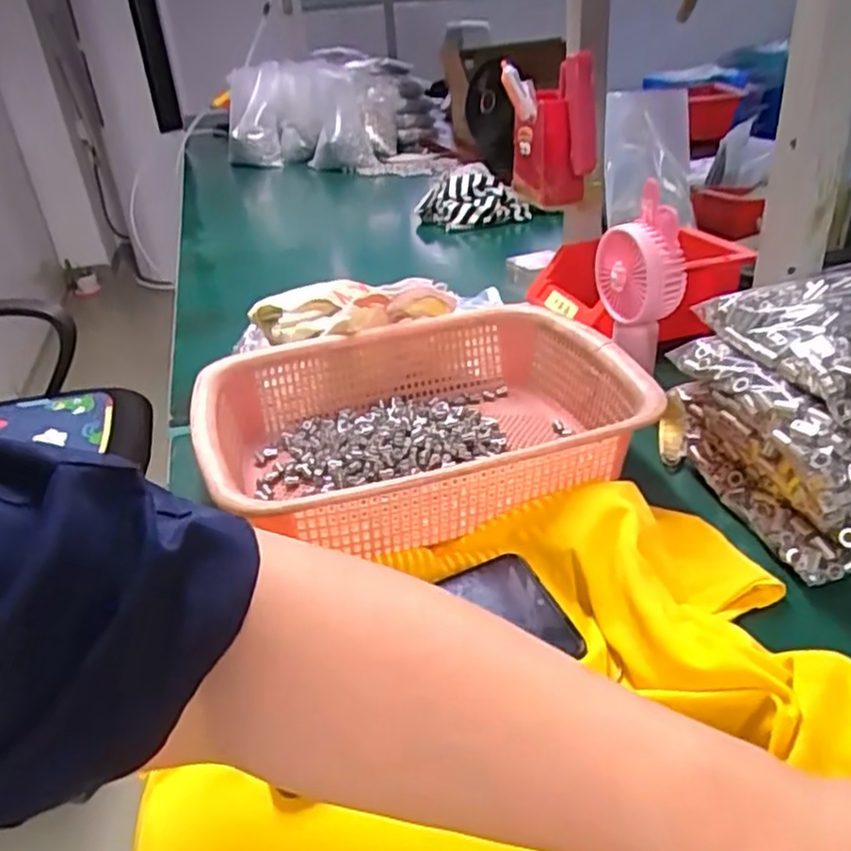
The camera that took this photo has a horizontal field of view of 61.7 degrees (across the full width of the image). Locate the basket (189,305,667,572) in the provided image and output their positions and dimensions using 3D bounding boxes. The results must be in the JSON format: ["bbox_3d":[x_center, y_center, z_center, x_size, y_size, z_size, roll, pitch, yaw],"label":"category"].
[{"bbox_3d":[-0.006,-0.001,0.508,0.284,0.071,0.216,-14,32,-14],"label":"basket"}]

